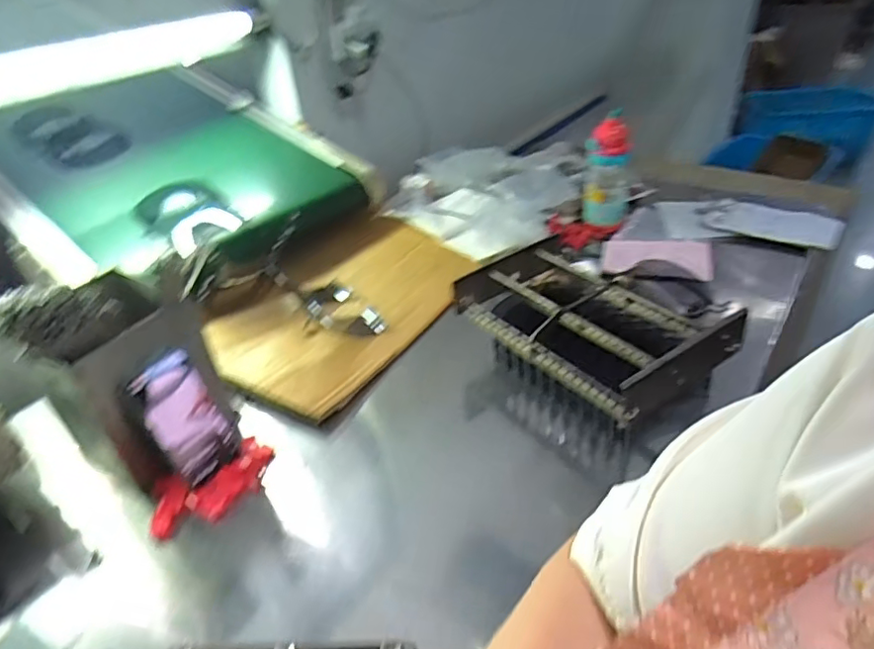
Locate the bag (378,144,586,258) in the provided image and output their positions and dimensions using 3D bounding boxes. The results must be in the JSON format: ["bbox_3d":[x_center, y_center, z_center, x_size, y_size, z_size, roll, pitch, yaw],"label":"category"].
[{"bbox_3d":[0.123,-0.310,1.281,0.402,0.078,0.488,18,41,30],"label":"bag"}]

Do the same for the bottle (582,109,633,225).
[{"bbox_3d":[0.325,-0.280,1.097,0.070,0.205,0.083,21,43,33],"label":"bottle"}]

